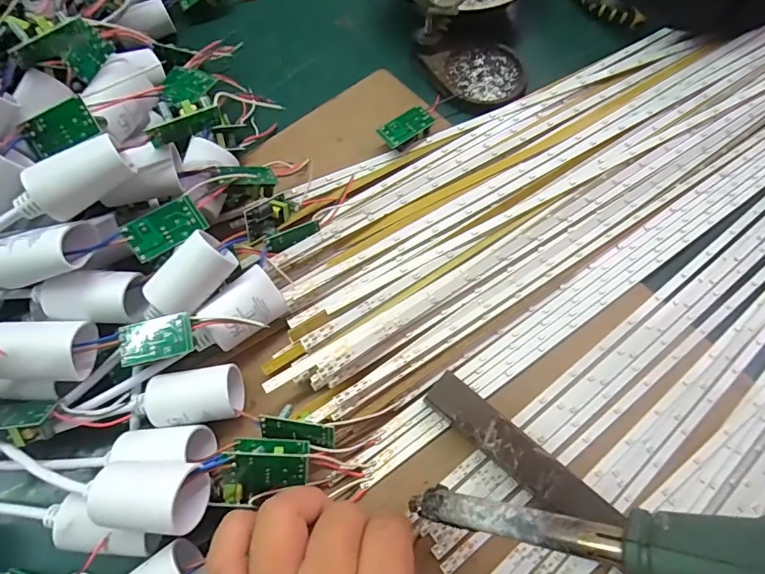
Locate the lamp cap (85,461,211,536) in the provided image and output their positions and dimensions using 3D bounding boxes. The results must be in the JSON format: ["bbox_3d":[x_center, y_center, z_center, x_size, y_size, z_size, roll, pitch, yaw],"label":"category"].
[{"bbox_3d":[-0.104,0.095,0.212,0.046,0.028,0.028,3,67,1],"label":"lamp cap"}]

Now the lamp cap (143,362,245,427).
[{"bbox_3d":[-0.099,0.059,0.246,0.045,0.023,0.027,-9,70,-4],"label":"lamp cap"}]

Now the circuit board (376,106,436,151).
[{"bbox_3d":[0.017,-0.109,0.328,0.038,0.016,0.020,-33,73,-12],"label":"circuit board"}]

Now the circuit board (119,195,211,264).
[{"bbox_3d":[-0.113,-0.031,0.243,0.038,0.006,0.021,-35,103,-23],"label":"circuit board"}]

